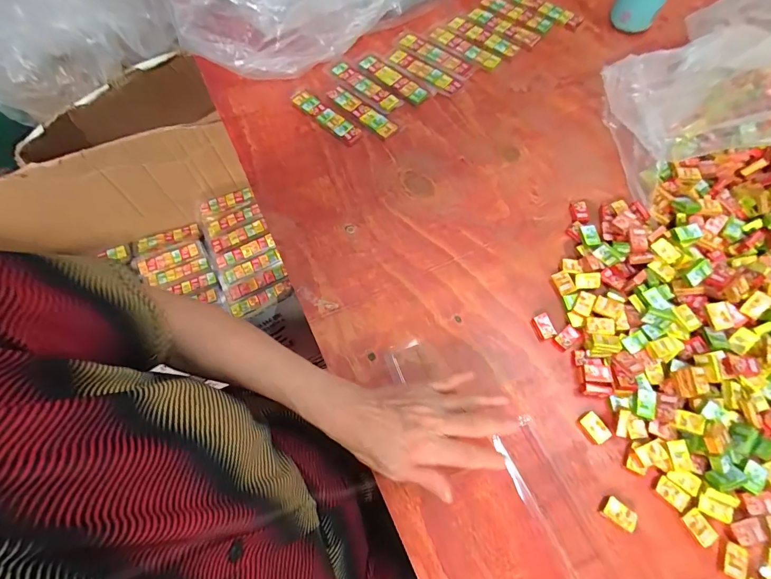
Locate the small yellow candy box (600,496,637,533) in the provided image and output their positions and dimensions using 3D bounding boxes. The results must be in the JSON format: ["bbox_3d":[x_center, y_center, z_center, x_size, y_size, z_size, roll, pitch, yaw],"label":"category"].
[{"bbox_3d":[0.204,0.196,0.335,0.026,0.009,0.017,32,72,16],"label":"small yellow candy box"}]

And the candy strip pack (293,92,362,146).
[{"bbox_3d":[-0.081,-0.238,0.525,0.114,0.012,0.026,40,74,18],"label":"candy strip pack"}]

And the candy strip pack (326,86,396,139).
[{"bbox_3d":[-0.033,-0.244,0.526,0.115,0.012,0.029,40,74,18],"label":"candy strip pack"}]

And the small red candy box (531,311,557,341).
[{"bbox_3d":[0.167,0.039,0.403,0.018,0.008,0.026,-17,67,-4],"label":"small red candy box"}]

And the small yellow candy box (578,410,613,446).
[{"bbox_3d":[0.198,0.131,0.362,0.018,0.009,0.028,-37,70,-12],"label":"small yellow candy box"}]

